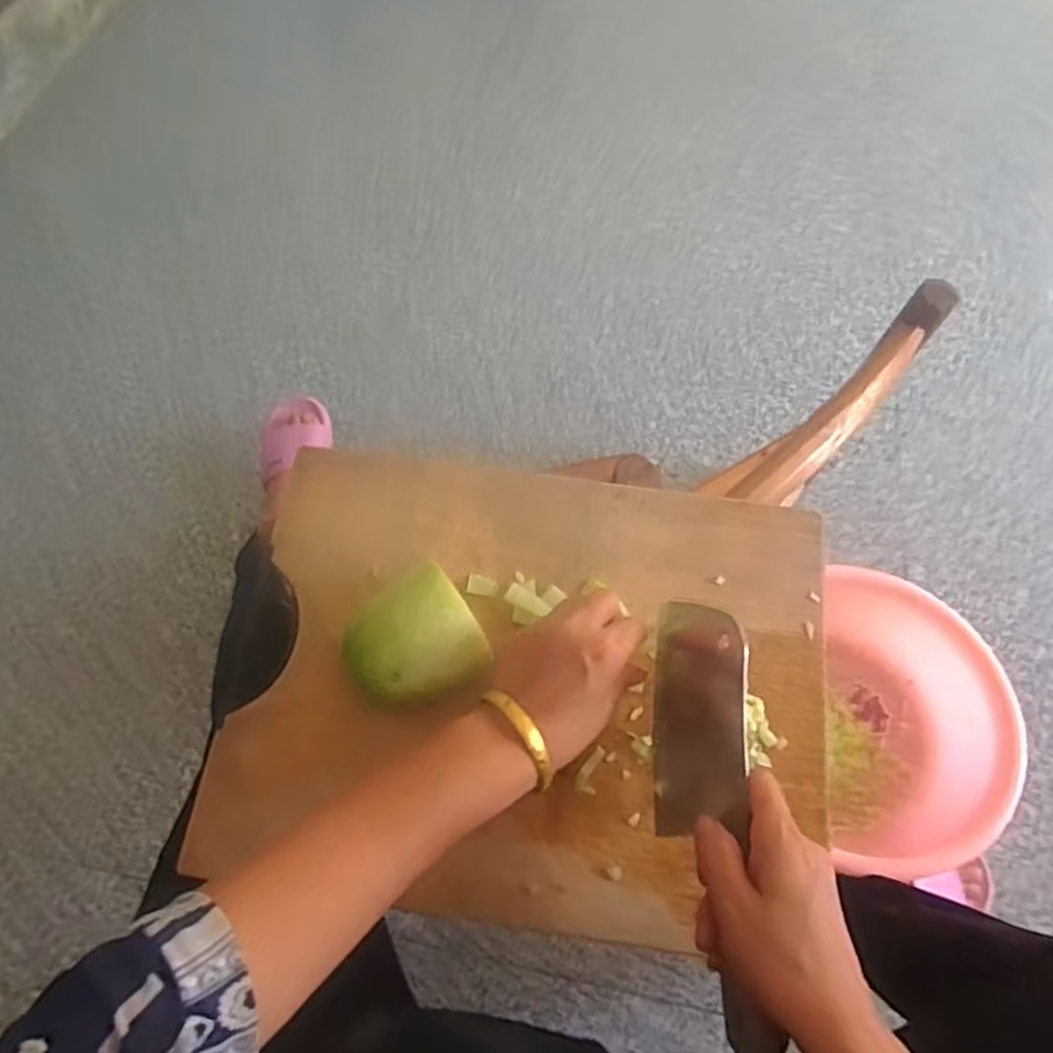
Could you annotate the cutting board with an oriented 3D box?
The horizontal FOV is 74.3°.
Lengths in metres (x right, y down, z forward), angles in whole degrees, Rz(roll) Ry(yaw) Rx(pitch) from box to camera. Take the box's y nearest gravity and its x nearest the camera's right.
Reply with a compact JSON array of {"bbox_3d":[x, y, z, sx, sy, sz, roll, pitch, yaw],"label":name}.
[{"bbox_3d":[0.004,0.098,0.462,0.386,0.016,0.290,7,70,2],"label":"cutting board"}]

